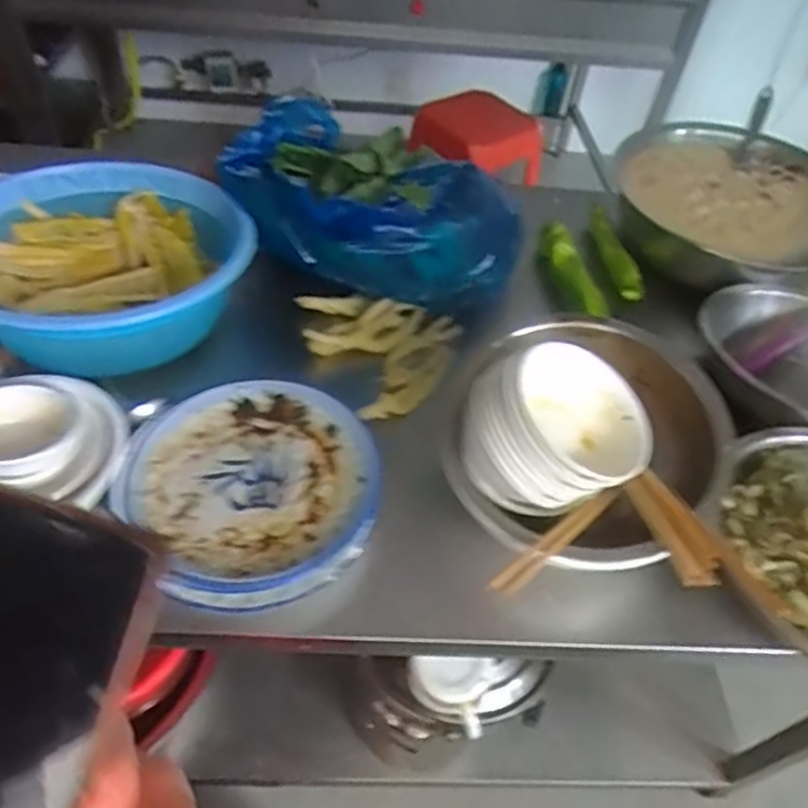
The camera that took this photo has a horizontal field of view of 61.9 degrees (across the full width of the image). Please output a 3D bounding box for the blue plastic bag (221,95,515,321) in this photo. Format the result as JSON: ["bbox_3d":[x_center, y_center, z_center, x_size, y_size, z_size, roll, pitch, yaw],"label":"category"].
[{"bbox_3d":[-0.063,-0.252,0.897,0.285,0.165,0.376,-34,60,-30],"label":"blue plastic bag"}]

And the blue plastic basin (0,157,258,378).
[{"bbox_3d":[-0.352,-0.171,0.822,0.321,0.126,0.360,-31,58,-28],"label":"blue plastic basin"}]

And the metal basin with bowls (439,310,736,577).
[{"bbox_3d":[0.176,0.038,0.667,0.251,0.148,0.248,3,48,-3],"label":"metal basin with bowls"}]

